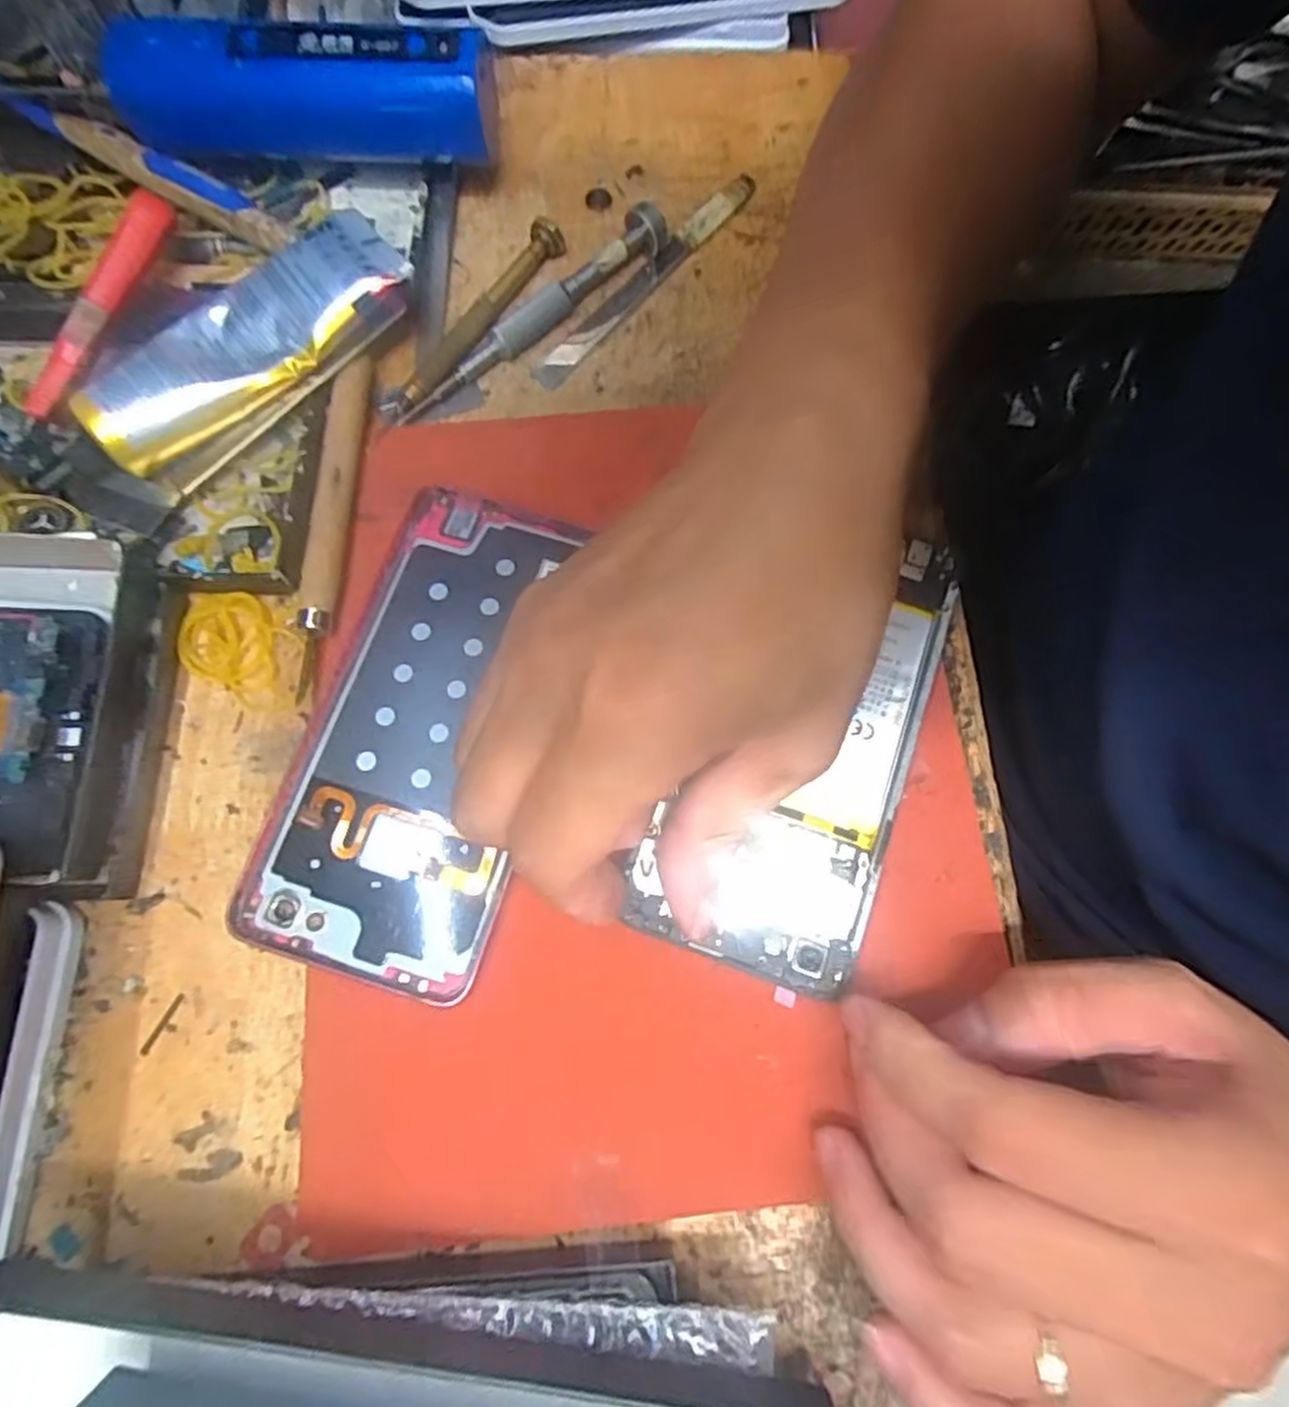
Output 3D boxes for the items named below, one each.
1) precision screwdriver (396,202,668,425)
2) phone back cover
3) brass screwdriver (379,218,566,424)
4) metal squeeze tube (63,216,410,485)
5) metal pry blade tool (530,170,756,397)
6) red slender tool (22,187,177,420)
[{"bbox_3d":[-0.040,-0.144,0.277,0.122,0.016,0.013,-43,79,-12],"label":"precision screwdriver"},{"bbox_3d":[-0.068,0.005,0.237,0.071,0.006,0.155,14,74,2],"label":"phone back cover"},{"bbox_3d":[-0.065,-0.143,0.278,0.014,0.011,0.098,35,76,8],"label":"brass screwdriver"},{"bbox_3d":[-0.134,-0.122,0.256,0.112,0.032,0.040,-33,77,-11],"label":"metal squeeze tube"},{"bbox_3d":[0.001,-0.167,0.296,0.012,0.004,0.122,42,82,-3],"label":"metal pry blade tool"},{"bbox_3d":[-0.176,-0.129,0.242,0.008,0.010,0.081,28,87,6],"label":"red slender tool"}]

